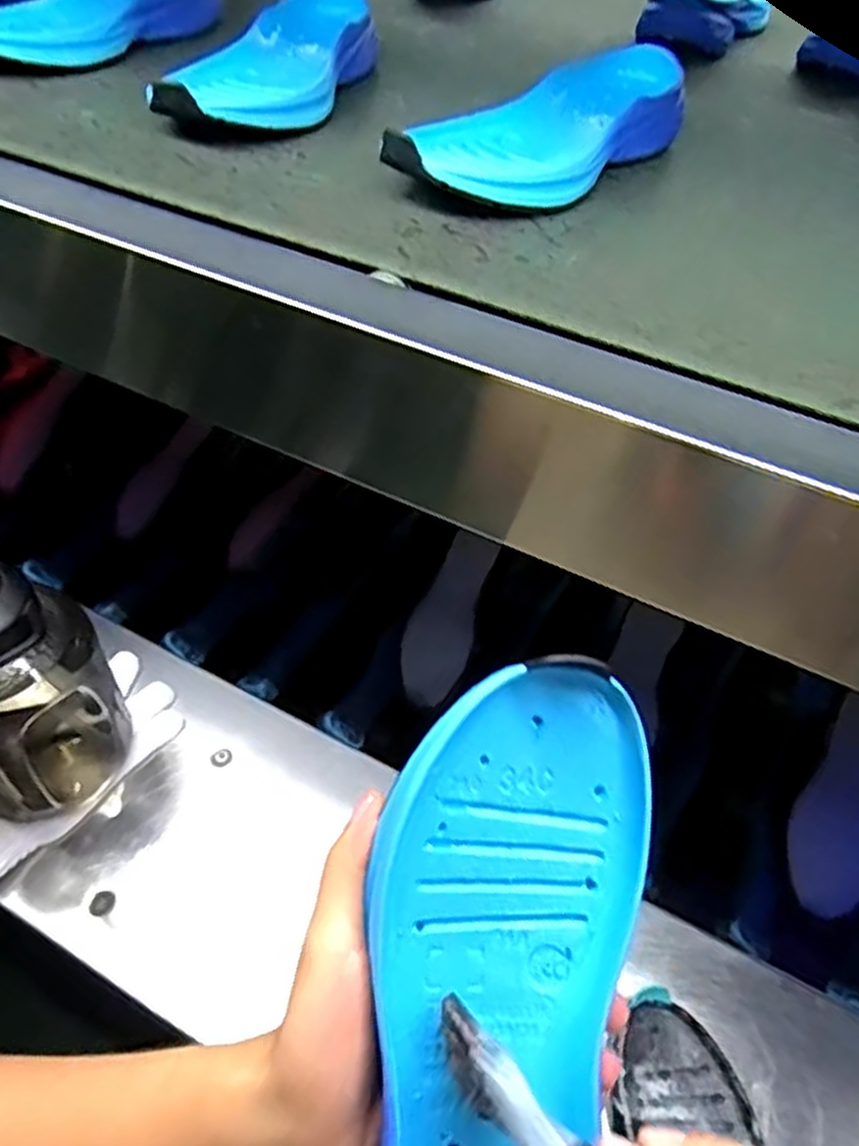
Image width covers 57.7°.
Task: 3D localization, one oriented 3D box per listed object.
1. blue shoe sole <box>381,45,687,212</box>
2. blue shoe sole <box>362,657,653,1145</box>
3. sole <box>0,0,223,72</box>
[{"bbox_3d":[0.070,-0.263,0.467,0.084,0.042,0.220,37,58,25],"label":"blue shoe sole"},{"bbox_3d":[0.022,0.145,0.252,0.086,0.026,0.227,7,81,1],"label":"blue shoe sole"},{"bbox_3d":[-0.253,-0.413,0.571,0.083,0.039,0.220,24,53,16],"label":"sole"}]

